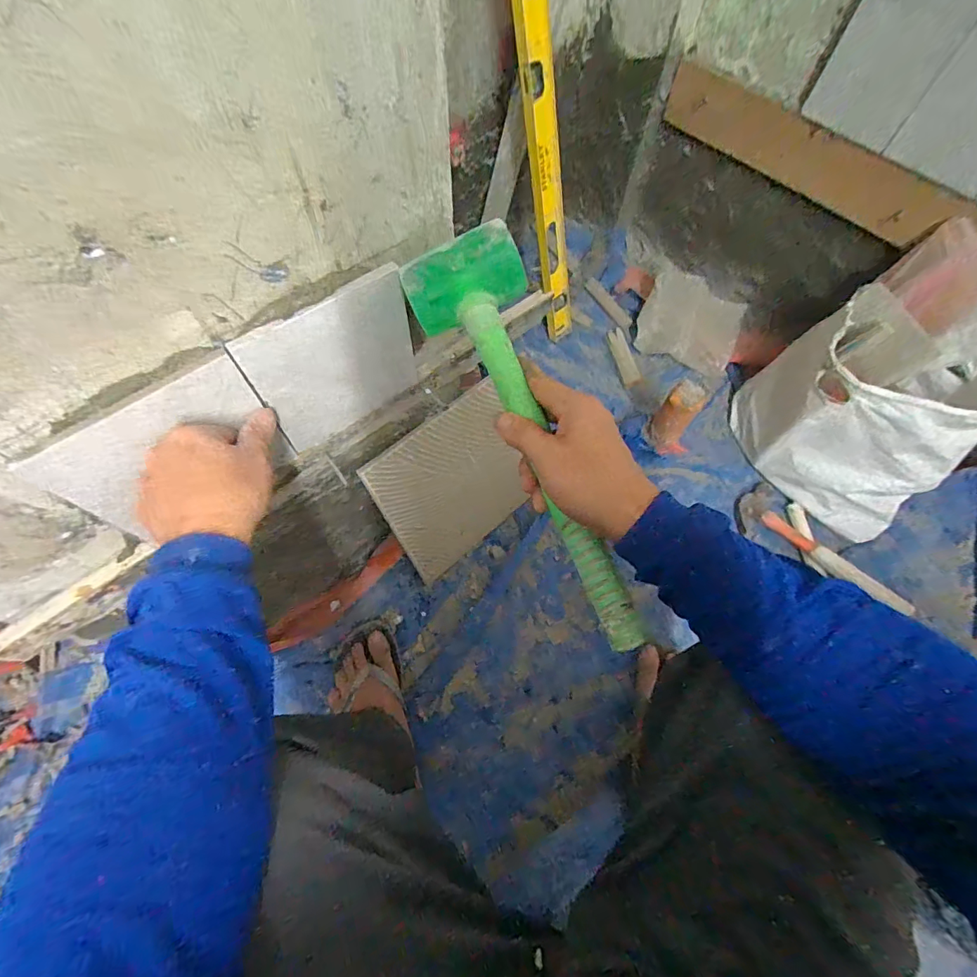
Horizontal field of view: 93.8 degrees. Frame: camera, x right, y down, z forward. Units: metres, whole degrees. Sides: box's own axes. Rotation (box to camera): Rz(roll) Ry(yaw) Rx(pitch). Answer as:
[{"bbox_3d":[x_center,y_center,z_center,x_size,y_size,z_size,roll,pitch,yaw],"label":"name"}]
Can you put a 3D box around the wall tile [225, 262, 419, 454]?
[{"bbox_3d":[-0.133,-0.110,0.419,0.144,0.149,0.008,-35,70,-17],"label":"wall tile"}]

